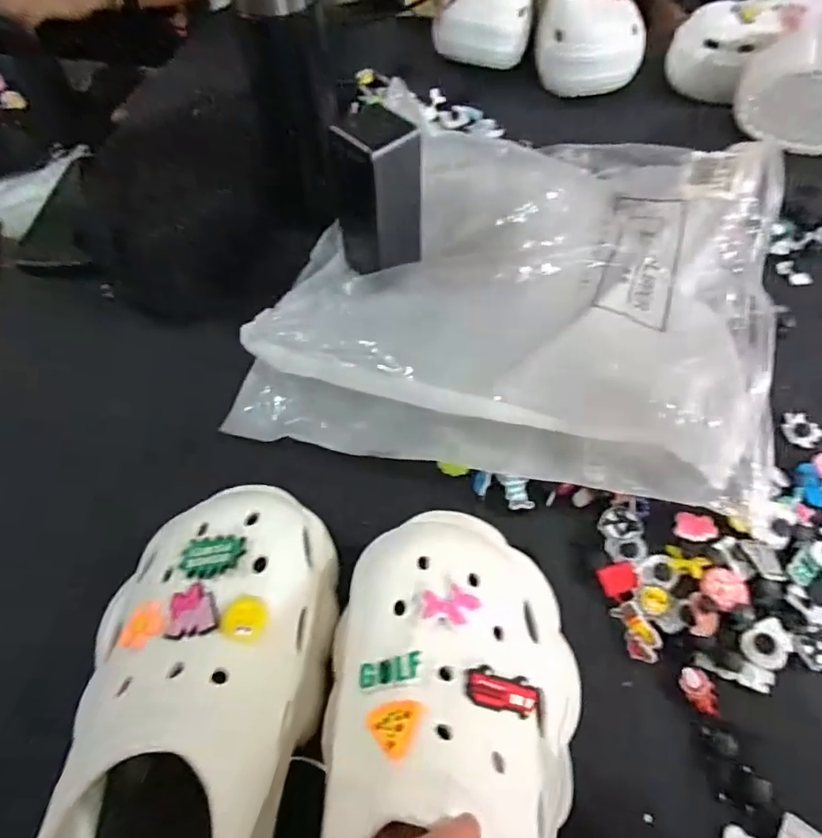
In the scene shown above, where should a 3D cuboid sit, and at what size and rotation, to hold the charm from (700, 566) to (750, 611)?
[{"bbox_3d":[0.193,0.103,0.342,0.027,0.006,0.026,-1,58,1],"label":"charm"}]

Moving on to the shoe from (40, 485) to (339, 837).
[{"bbox_3d":[-0.102,0.147,0.249,0.108,0.111,0.256,1,58,2],"label":"shoe"}]

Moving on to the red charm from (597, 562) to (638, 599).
[{"bbox_3d":[0.128,0.098,0.342,0.024,0.004,0.018,-19,59,-10],"label":"red charm"}]

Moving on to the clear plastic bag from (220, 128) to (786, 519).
[{"bbox_3d":[0.072,-0.106,0.428,0.365,0.079,0.297,9,59,7],"label":"clear plastic bag"}]

